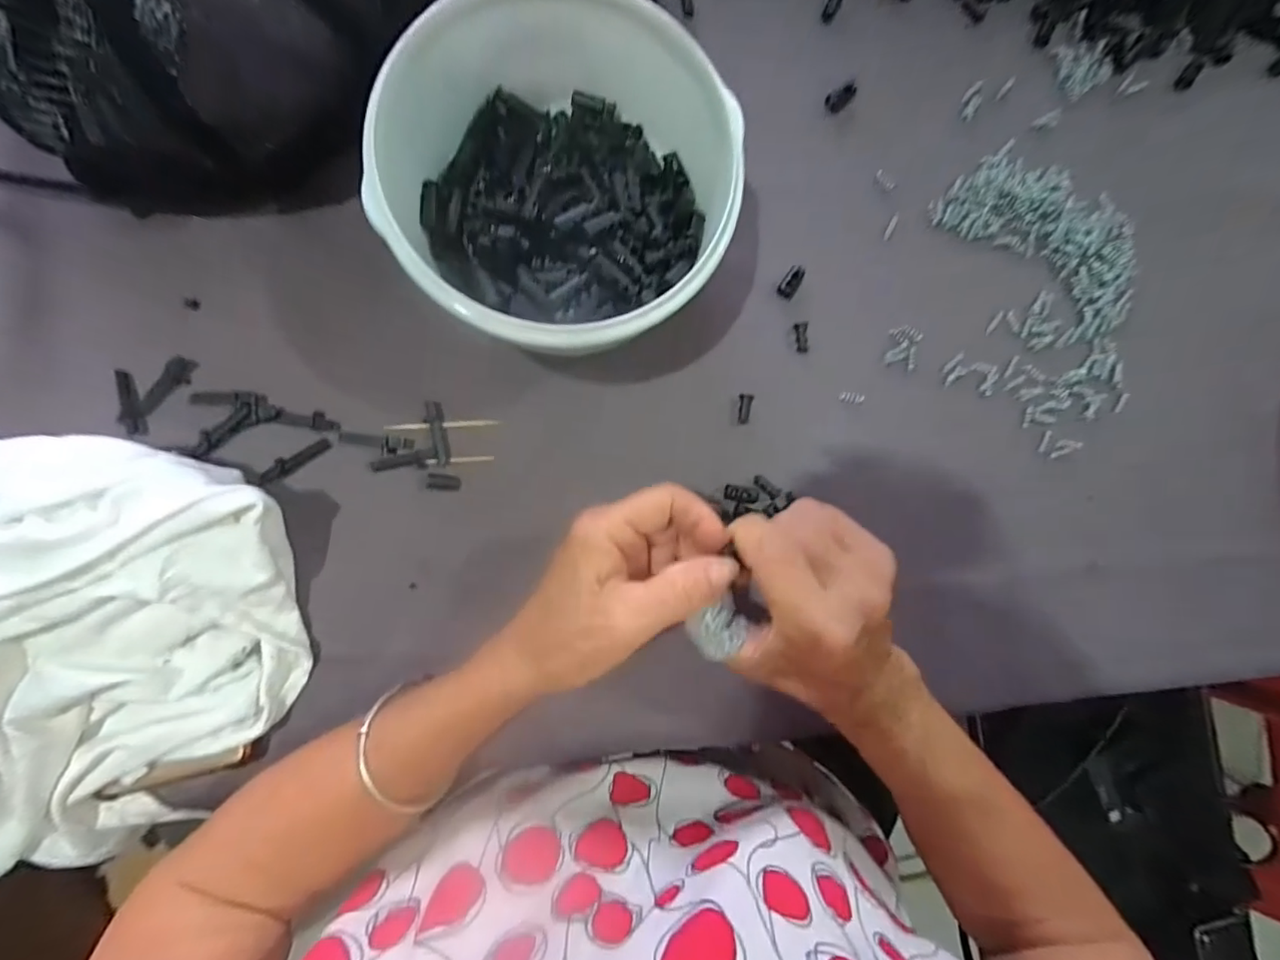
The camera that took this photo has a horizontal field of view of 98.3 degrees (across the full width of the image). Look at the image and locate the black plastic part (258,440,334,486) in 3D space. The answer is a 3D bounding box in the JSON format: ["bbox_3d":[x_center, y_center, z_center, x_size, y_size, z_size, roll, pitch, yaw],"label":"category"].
[{"bbox_3d":[-0.185,-0.010,0.295,0.040,0.004,0.009,-34,94,-6],"label":"black plastic part"}]

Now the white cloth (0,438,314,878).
[{"bbox_3d":[-0.279,0.087,0.260,0.201,0.053,0.216,15,88,-6],"label":"white cloth"}]

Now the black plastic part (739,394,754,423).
[{"bbox_3d":[0.062,-0.041,0.322,0.009,0.004,0.017,7,89,-7],"label":"black plastic part"}]

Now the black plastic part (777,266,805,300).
[{"bbox_3d":[0.090,-0.117,0.327,0.011,0.005,0.020,32,86,-6],"label":"black plastic part"}]

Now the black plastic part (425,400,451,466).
[{"bbox_3d":[-0.111,-0.026,0.304,0.010,0.004,0.035,-11,91,-7],"label":"black plastic part"}]

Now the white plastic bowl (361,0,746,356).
[{"bbox_3d":[-0.034,-0.143,0.276,0.153,0.078,0.144,0,90,-7],"label":"white plastic bowl"}]

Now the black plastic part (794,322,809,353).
[{"bbox_3d":[0.096,-0.084,0.326,0.008,0.004,0.017,-3,90,-7],"label":"black plastic part"}]

